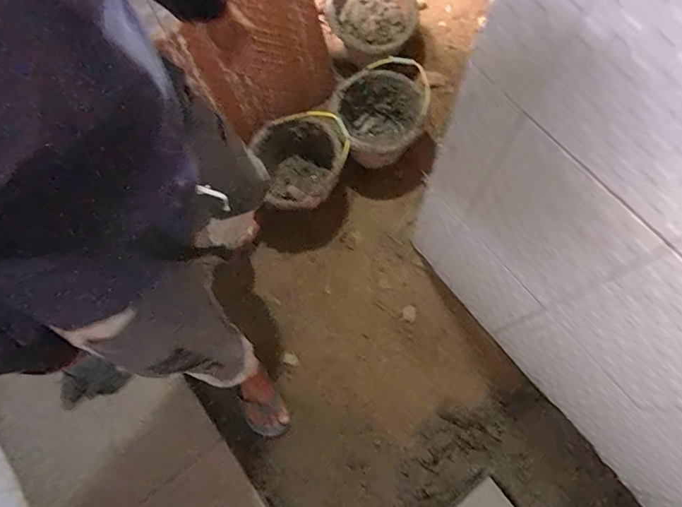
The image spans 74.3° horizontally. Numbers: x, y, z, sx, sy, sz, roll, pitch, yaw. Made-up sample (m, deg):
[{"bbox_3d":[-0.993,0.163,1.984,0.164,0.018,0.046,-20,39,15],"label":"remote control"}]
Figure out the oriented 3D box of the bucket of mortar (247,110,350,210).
[{"bbox_3d":[-0.127,-0.284,1.420,0.282,0.225,0.279,0,73,2],"label":"bucket of mortar"}]

